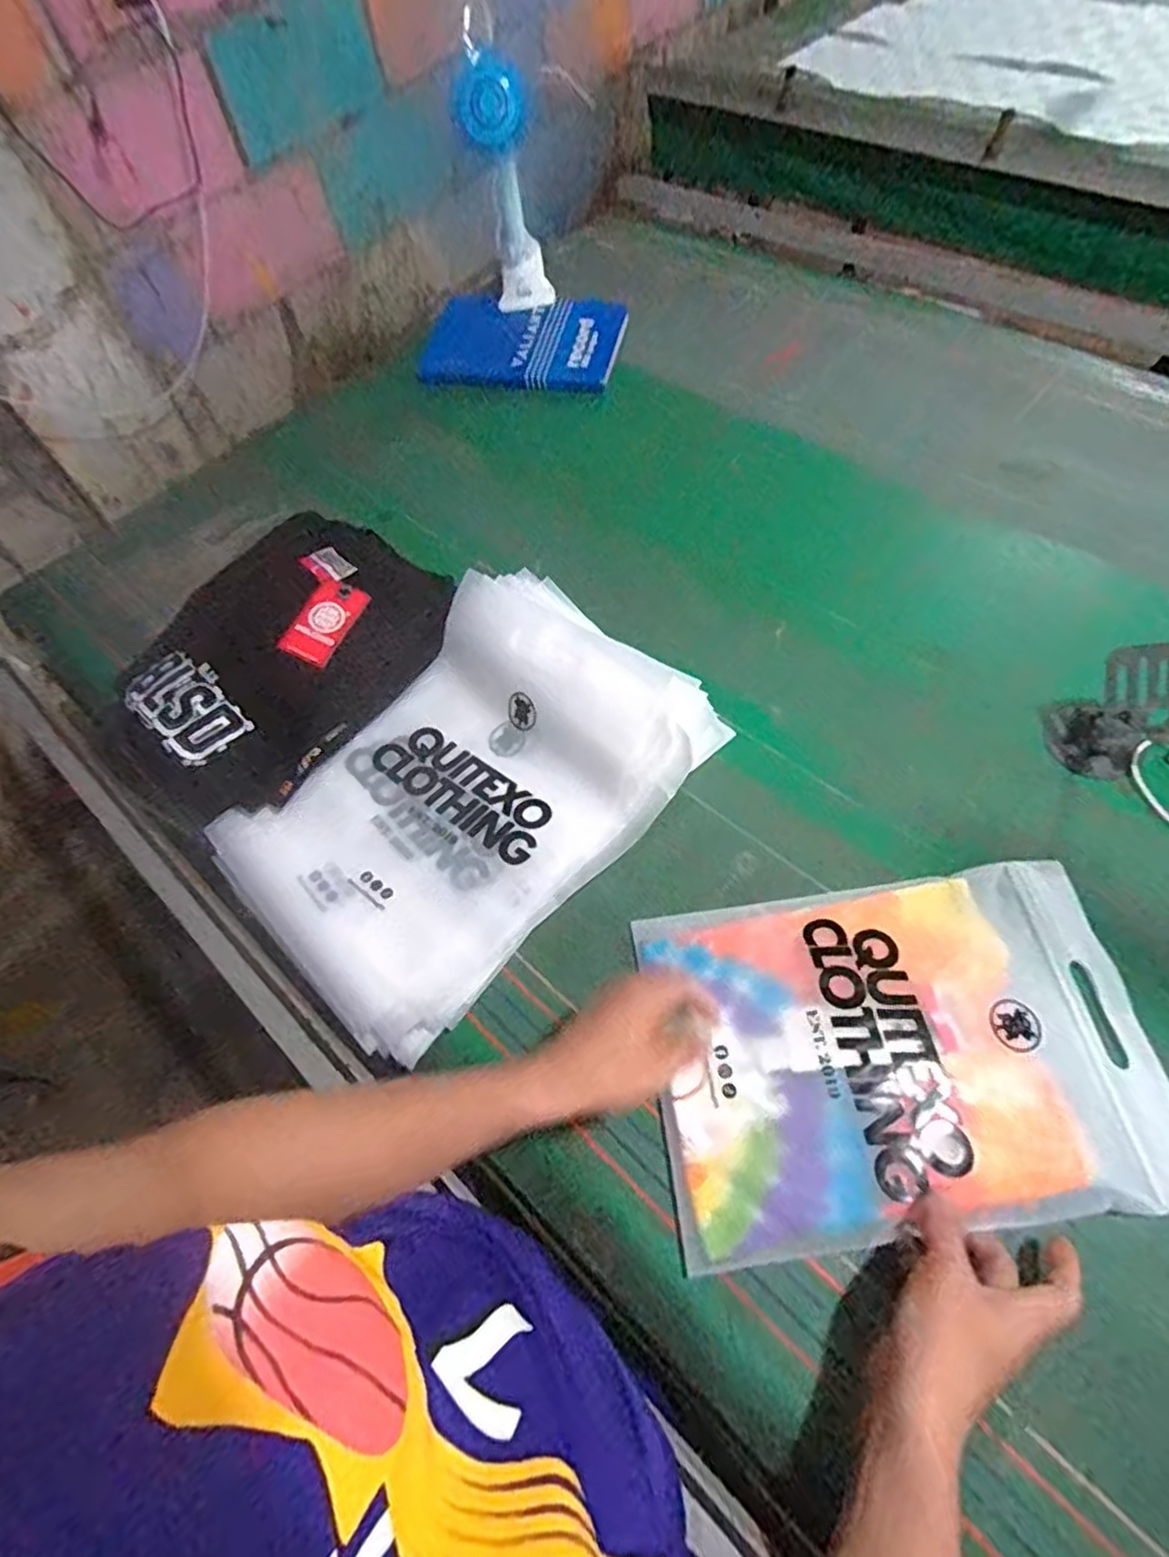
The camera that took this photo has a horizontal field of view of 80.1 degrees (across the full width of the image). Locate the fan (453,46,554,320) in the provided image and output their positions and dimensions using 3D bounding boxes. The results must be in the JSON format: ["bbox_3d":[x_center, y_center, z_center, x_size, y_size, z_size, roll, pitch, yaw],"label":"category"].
[{"bbox_3d":[-0.113,-0.856,1.008,0.097,0.256,0.091,-7,60,3],"label":"fan"}]

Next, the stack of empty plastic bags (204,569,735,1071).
[{"bbox_3d":[-0.110,0.009,0.626,0.390,0.053,0.278,-45,63,-10],"label":"stack of empty plastic bags"}]

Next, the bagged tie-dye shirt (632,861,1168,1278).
[{"bbox_3d":[0.233,0.195,0.516,0.354,0.030,0.239,-7,56,-1],"label":"bagged tie-dye shirt"}]

